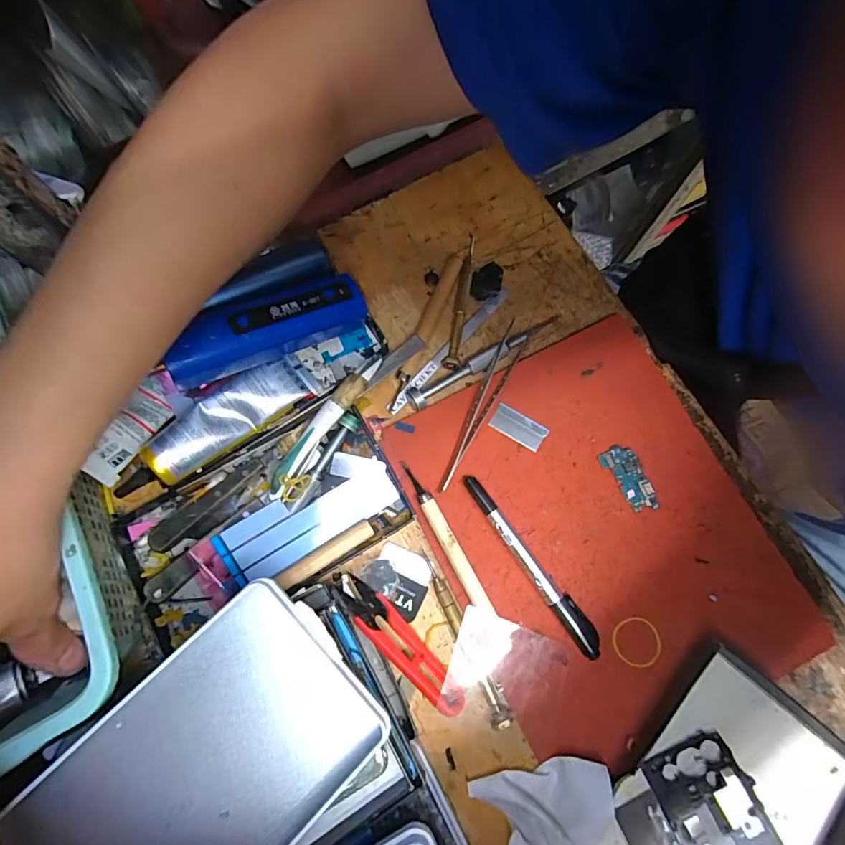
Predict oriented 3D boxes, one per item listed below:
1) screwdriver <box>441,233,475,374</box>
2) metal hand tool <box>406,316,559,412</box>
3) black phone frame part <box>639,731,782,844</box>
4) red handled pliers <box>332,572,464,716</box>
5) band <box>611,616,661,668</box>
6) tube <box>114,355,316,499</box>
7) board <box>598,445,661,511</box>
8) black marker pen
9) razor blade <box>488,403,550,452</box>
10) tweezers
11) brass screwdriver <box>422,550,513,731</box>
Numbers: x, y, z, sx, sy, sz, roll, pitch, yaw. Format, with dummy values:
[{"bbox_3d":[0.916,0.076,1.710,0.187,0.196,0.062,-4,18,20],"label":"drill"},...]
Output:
[{"bbox_3d":[0.030,-0.092,0.337,0.011,0.007,0.110,11,76,2],"label":"screwdriver"},{"bbox_3d":[0.045,-0.046,0.324,0.126,0.011,0.014,-31,78,-9],"label":"metal hand tool"},{"bbox_3d":[0.162,0.217,0.243,0.050,0.012,0.084,-23,77,-7],"label":"black phone frame part"},{"bbox_3d":[-0.015,0.130,0.273,0.102,0.011,0.020,43,79,12],"label":"red handled pliers"},{"bbox_3d":[0.133,0.136,0.282,0.029,0.004,0.029,0,76,-1],"label":"band"},{"bbox_3d":[-0.134,0.001,0.297,0.127,0.033,0.035,-38,79,-10],"label":"tube"},{"bbox_3d":[0.140,0.037,0.304,0.022,0.004,0.046,-30,78,-9],"label":"board"},{"bbox_3d":[0.069,0.087,0.289,0.015,0.010,0.128,-33,79,-9],"label":"black marker pen"},{"bbox_3d":[0.066,0.003,0.313,0.038,0.004,0.019,33,77,7],"label":"razor blade"},{"bbox_3d":[0.043,-0.013,0.314,0.016,0.011,0.132,25,76,5],"label":"tweezers"},{"bbox_3d":[0.025,0.132,0.283,0.012,0.011,0.107,-23,77,-7],"label":"brass screwdriver"}]

